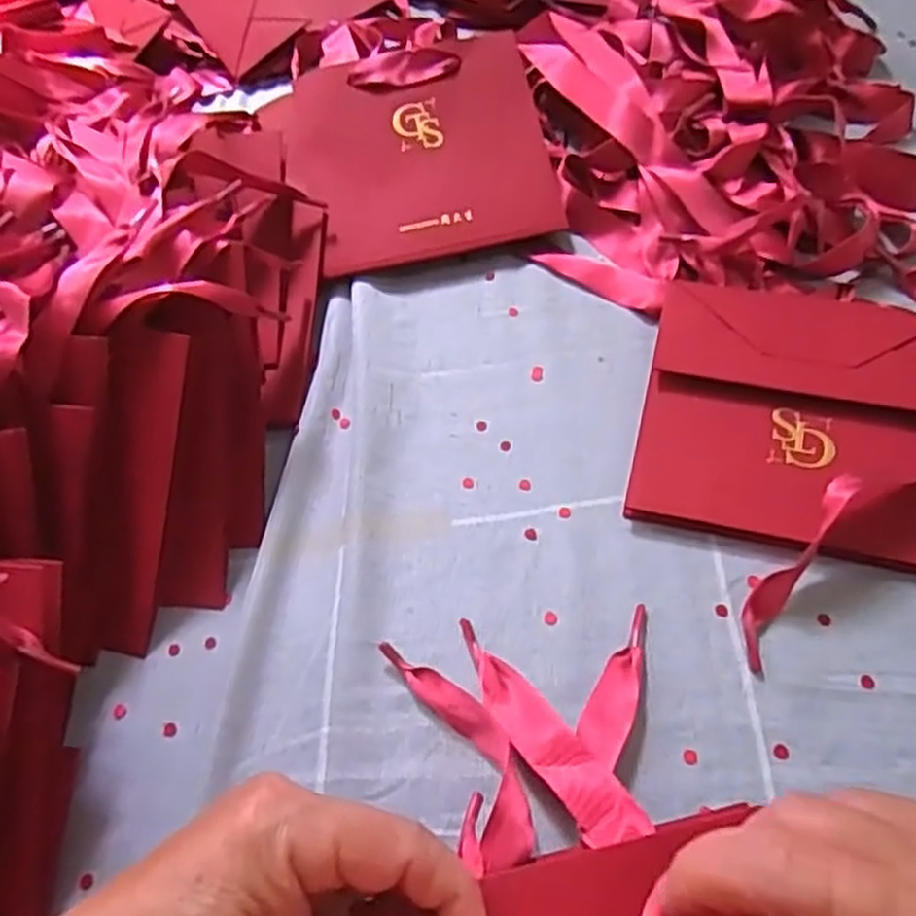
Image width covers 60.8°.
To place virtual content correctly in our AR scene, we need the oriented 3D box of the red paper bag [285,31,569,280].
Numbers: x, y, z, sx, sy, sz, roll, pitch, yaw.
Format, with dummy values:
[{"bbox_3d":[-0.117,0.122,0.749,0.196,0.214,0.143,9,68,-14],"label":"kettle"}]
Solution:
[{"bbox_3d":[-0.022,-0.179,0.455,0.143,0.009,0.136,-13,75,-1],"label":"red paper bag"}]

